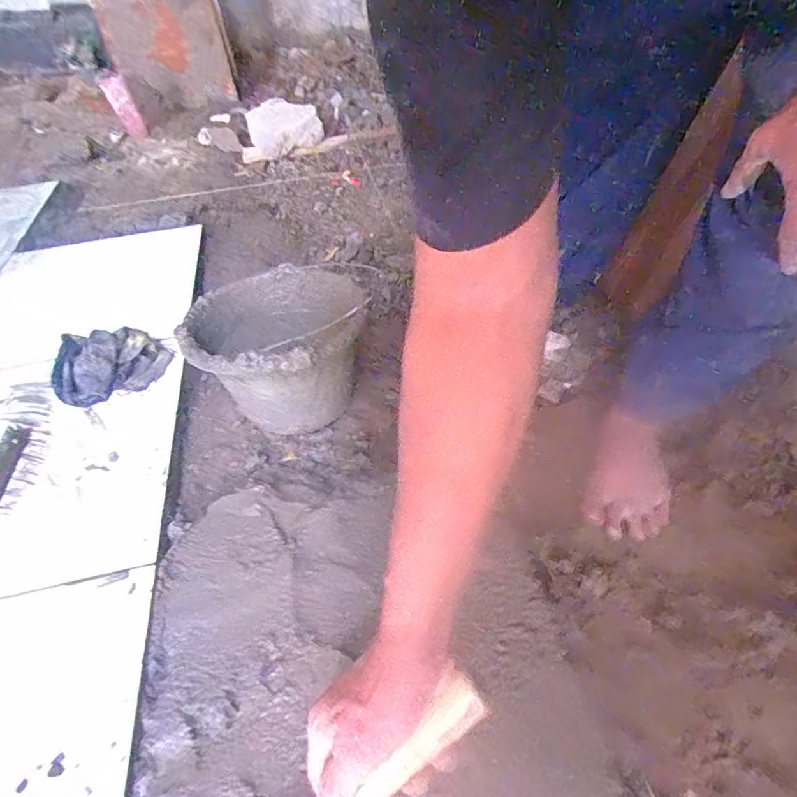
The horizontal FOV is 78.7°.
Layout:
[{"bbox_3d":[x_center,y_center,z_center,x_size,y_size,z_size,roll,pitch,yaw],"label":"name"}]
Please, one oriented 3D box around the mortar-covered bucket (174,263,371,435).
[{"bbox_3d":[-0.158,-0.059,0.663,0.210,0.173,0.227,-2,46,3],"label":"mortar-covered bucket"}]

